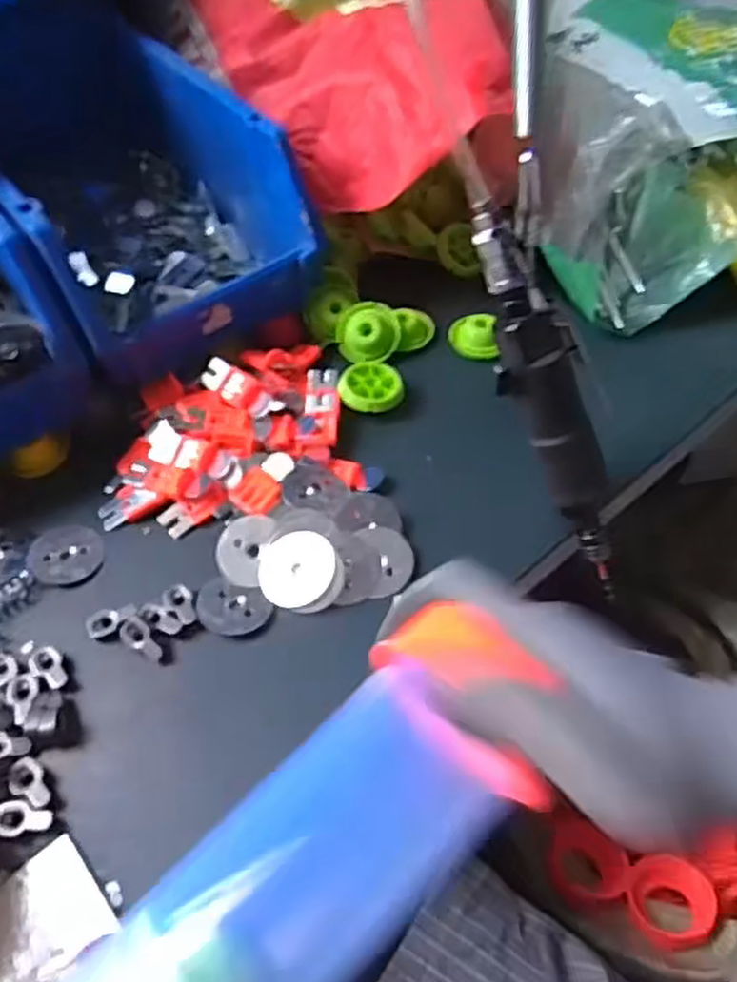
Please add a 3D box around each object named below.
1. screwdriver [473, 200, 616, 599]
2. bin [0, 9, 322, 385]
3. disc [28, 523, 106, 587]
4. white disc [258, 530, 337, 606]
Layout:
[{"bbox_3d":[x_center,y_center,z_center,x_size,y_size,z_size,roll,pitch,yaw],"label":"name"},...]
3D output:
[{"bbox_3d":[0.116,-0.046,0.469,0.032,0.263,0.052,10,45,48],"label":"screwdriver"},{"bbox_3d":[-0.189,-0.234,0.616,0.200,0.134,0.289,-28,56,-20],"label":"bin"},{"bbox_3d":[-0.201,0.041,0.504,0.045,0.005,0.048,0,51,0],"label":"disc"},{"bbox_3d":[-0.044,0.049,0.480,0.048,0.007,0.048,-6,66,13],"label":"white disc"}]

